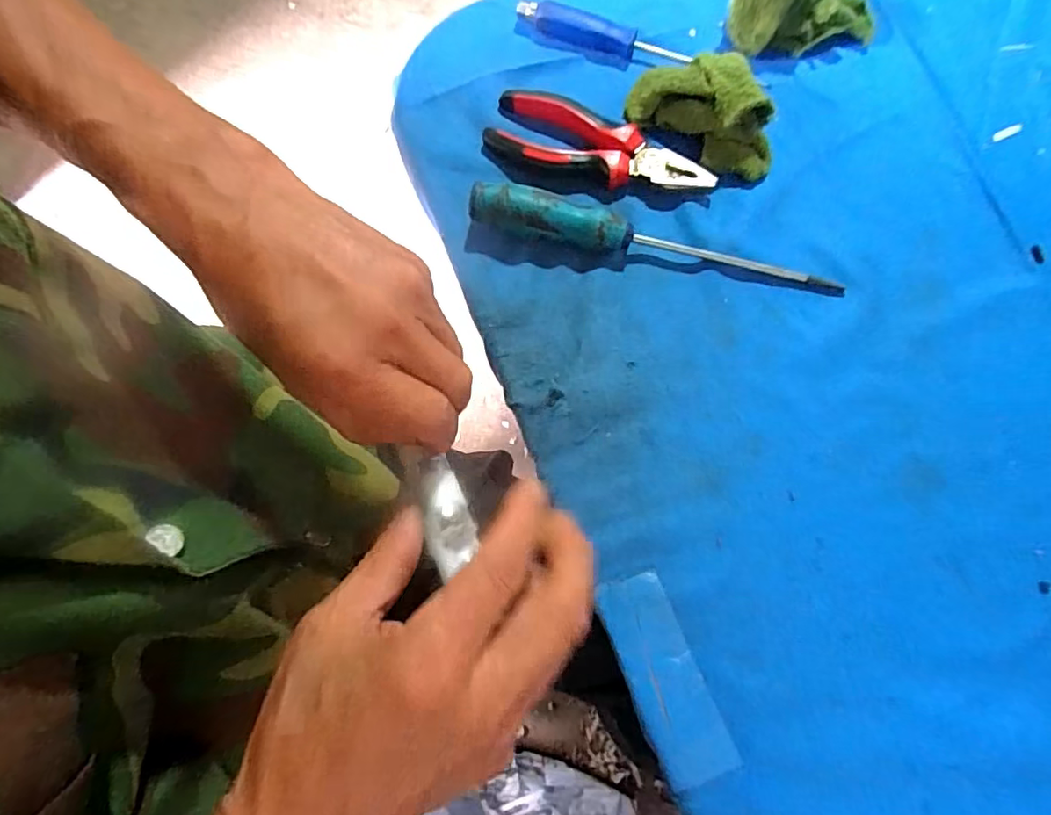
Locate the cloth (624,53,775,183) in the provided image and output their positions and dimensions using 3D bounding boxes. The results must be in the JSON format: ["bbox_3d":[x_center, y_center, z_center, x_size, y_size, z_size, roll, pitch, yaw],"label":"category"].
[{"bbox_3d":[0.126,-0.207,0.390,0.107,0.045,0.062,27,78,7],"label":"cloth"}]

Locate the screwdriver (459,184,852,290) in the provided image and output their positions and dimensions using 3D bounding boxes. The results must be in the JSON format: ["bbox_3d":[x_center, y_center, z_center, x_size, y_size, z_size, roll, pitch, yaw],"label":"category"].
[{"bbox_3d":[0.084,-0.107,0.375,0.243,0.032,0.023,13,77,4],"label":"screwdriver"}]

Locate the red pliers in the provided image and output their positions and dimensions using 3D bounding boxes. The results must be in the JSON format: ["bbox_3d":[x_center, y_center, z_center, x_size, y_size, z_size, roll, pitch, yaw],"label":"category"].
[{"bbox_3d":[0.049,-0.175,0.397,0.155,0.018,0.056,21,78,6],"label":"red pliers"}]

